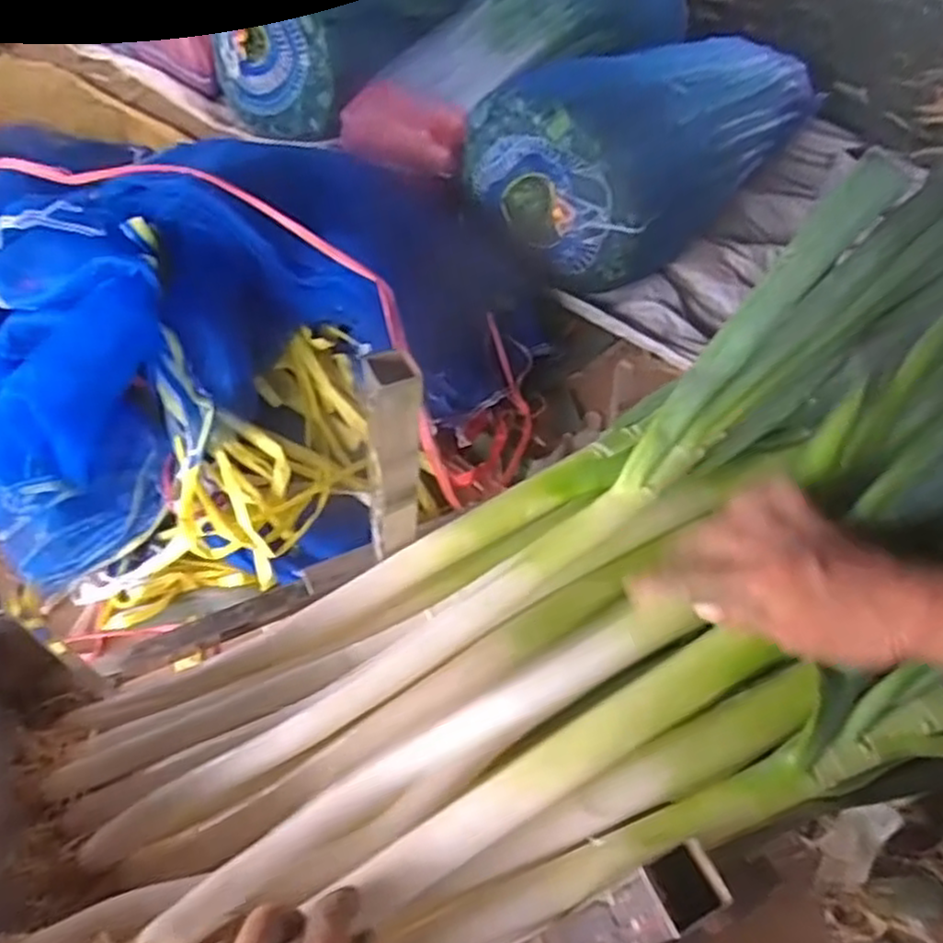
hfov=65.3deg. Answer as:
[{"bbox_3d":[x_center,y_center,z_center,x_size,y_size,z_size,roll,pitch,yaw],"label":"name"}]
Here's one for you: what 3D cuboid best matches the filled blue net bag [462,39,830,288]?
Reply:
[{"bbox_3d":[0.316,-0.545,1.145,0.652,0.204,0.285,-35,63,-28],"label":"filled blue net bag"}]

